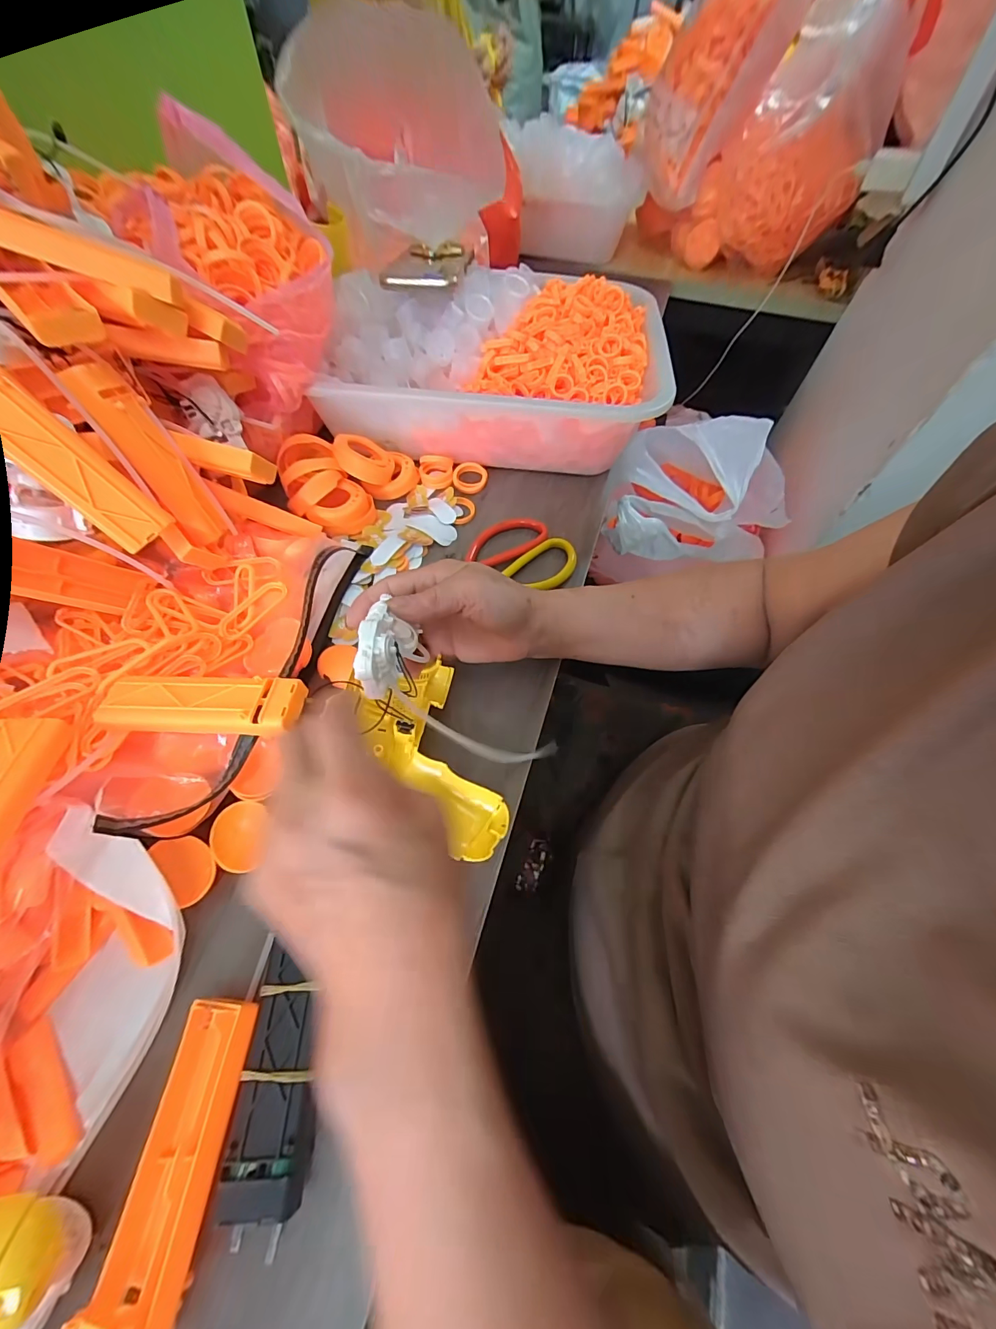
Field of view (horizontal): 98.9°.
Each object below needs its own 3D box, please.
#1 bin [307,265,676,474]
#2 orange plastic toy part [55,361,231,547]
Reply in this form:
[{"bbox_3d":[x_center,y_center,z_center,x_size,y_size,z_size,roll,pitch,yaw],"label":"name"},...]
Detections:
[{"bbox_3d":[0.000,-0.317,0.461,0.324,0.105,0.244,7,59,2],"label":"bin"},{"bbox_3d":[-0.228,-0.136,0.286,0.030,0.110,0.023,-40,41,-22],"label":"orange plastic toy part"}]

